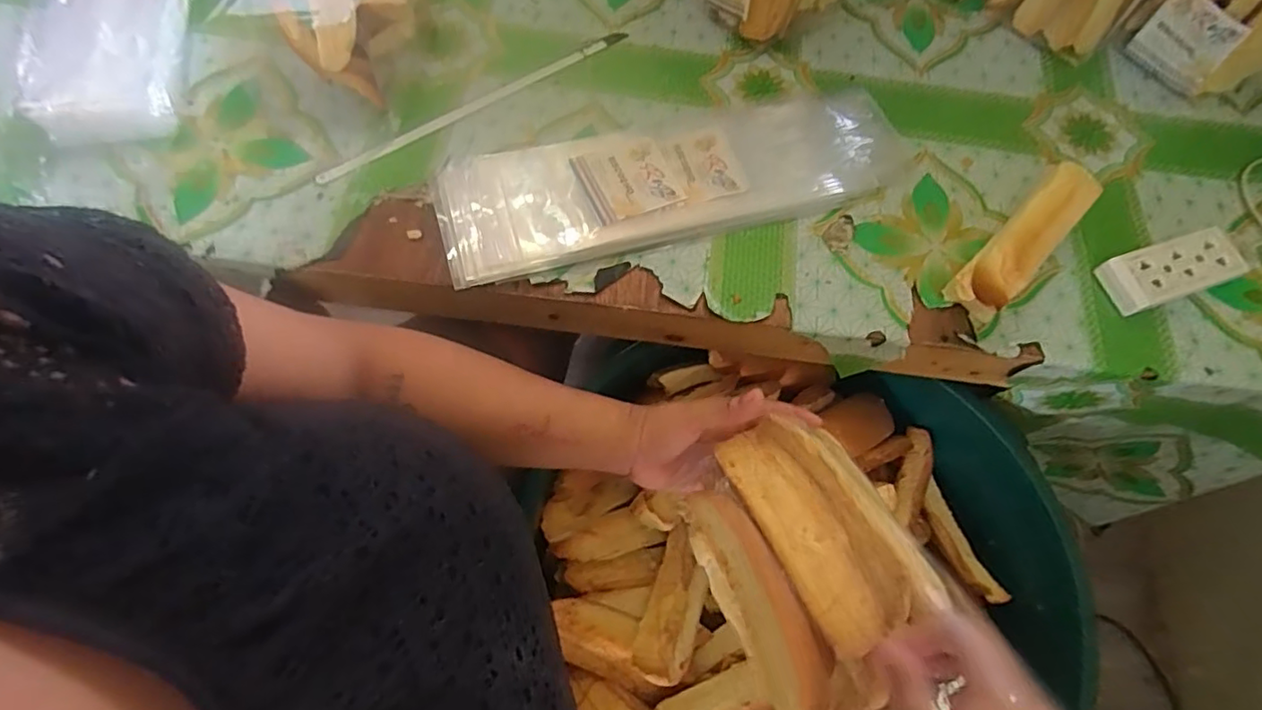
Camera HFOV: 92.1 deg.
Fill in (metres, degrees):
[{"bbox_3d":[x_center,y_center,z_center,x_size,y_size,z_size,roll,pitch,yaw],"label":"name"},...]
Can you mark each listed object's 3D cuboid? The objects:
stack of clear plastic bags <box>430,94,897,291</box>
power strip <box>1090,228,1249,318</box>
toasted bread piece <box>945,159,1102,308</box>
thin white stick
[{"bbox_3d":[0.040,-0.146,0.489,0.380,0.020,0.116,-14,69,-8],"label":"stack of clear plastic bags"},{"bbox_3d":[0.420,-0.065,0.474,0.103,0.024,0.043,-17,69,-9],"label":"power strip"},{"bbox_3d":[0.302,-0.090,0.467,0.153,0.048,0.041,-42,77,-15],"label":"toasted bread piece"},{"bbox_3d":[-0.127,-0.218,0.518,0.296,0.006,0.012,-34,73,-15],"label":"thin white stick"}]

